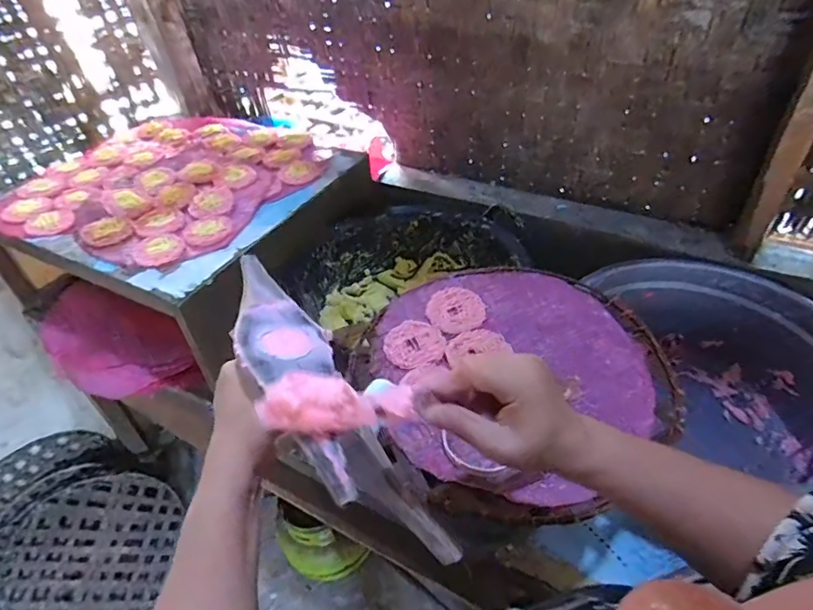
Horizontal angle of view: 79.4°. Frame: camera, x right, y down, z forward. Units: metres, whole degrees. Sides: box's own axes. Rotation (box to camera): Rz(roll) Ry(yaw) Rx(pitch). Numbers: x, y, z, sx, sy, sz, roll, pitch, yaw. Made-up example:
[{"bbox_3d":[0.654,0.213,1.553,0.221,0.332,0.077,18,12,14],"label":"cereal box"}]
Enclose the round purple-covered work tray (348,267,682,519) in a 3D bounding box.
[{"bbox_3d":[0.124,0.071,0.617,0.352,0.020,0.363,-3,43,3],"label":"round purple-covered work tray"}]

